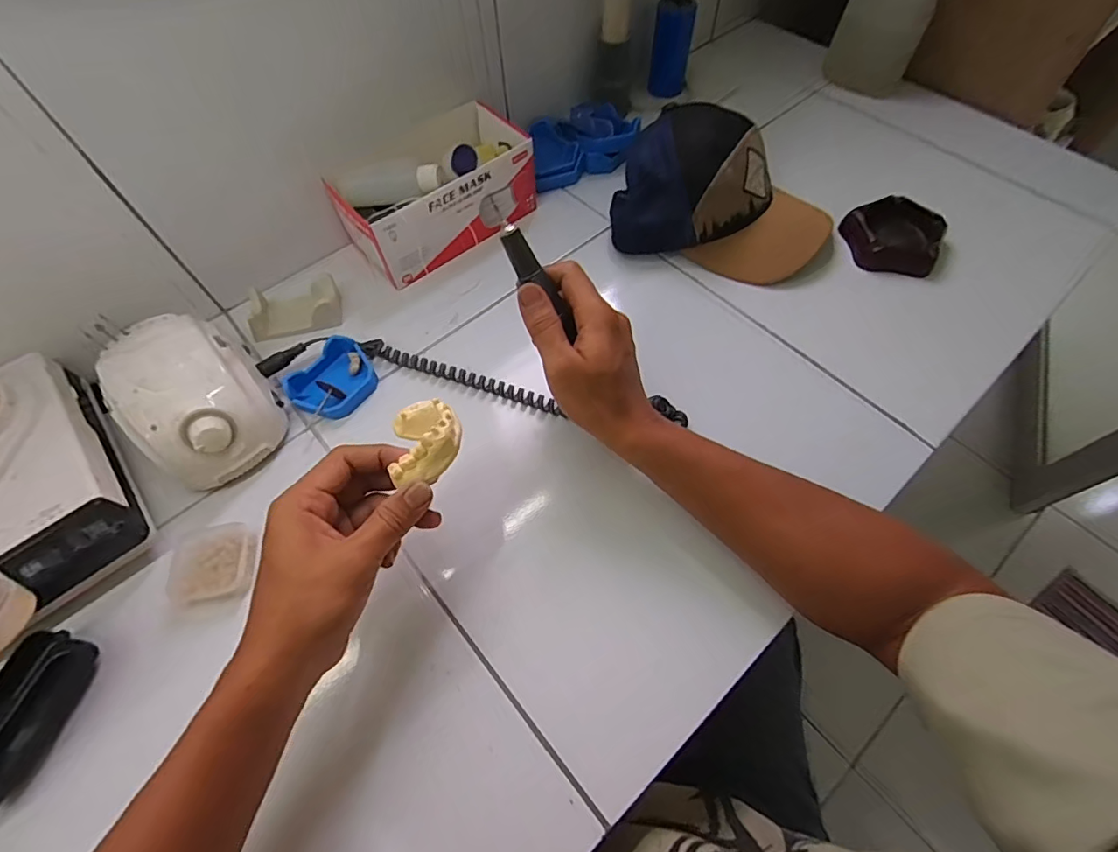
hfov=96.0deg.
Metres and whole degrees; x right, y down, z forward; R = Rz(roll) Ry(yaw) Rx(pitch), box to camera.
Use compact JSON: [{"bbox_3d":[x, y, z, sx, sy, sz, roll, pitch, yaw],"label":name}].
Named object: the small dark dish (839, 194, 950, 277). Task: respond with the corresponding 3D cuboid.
[{"bbox_3d":[0.368,-0.208,0.556,0.100,0.043,0.108,-1,60,1],"label":"small dark dish"}]

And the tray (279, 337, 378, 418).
[{"bbox_3d":[-0.215,-0.044,0.482,0.063,0.022,0.077,37,67,20],"label":"tray"}]

